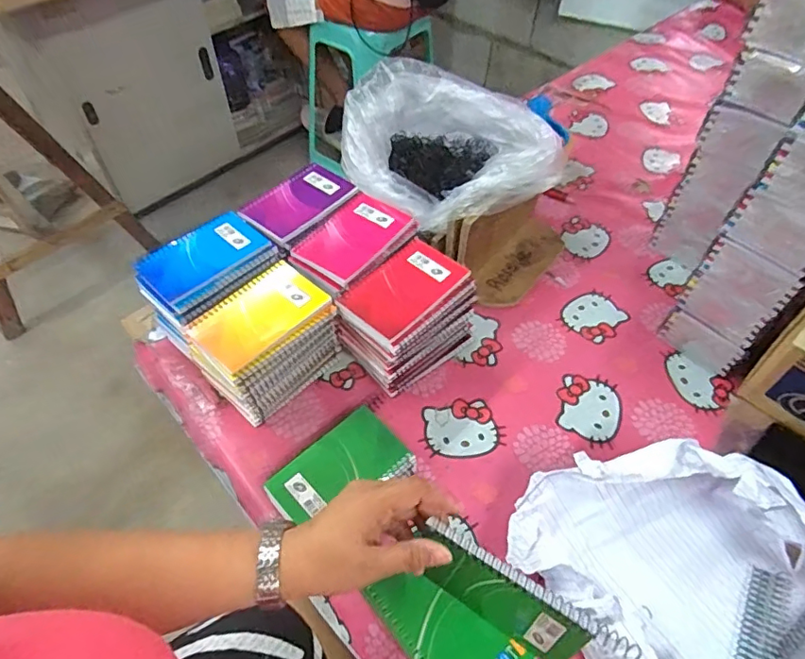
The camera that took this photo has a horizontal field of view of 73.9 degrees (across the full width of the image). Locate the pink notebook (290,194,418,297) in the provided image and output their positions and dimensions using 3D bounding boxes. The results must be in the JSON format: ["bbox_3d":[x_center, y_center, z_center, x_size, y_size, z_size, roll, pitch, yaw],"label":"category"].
[{"bbox_3d":[-0.059,-0.107,0.635,0.094,0.008,0.144,35,60,23],"label":"pink notebook"}]

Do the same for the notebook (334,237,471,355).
[{"bbox_3d":[0.002,-0.044,0.590,0.088,0.013,0.135,37,61,24],"label":"notebook"}]

